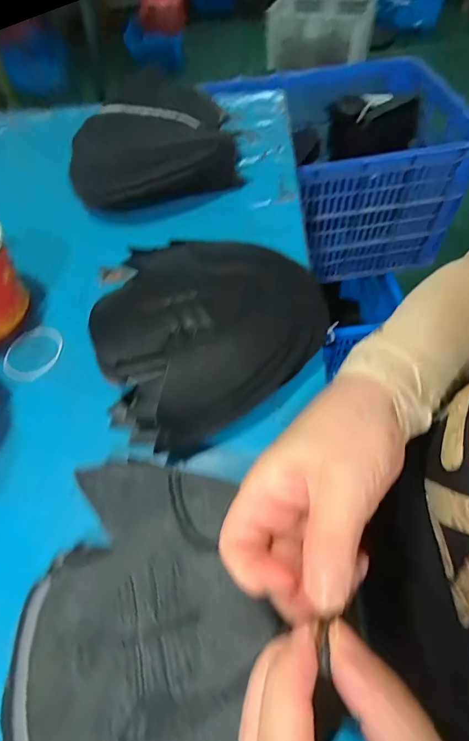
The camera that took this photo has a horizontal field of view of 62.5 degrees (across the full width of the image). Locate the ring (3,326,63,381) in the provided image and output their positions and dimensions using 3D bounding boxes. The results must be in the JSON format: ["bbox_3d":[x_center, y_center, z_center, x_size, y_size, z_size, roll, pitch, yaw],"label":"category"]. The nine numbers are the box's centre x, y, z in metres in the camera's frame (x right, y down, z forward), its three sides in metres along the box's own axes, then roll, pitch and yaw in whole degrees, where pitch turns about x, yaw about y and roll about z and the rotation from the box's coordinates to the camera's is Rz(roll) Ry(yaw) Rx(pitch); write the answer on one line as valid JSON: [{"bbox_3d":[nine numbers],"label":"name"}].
[{"bbox_3d":[-0.195,-0.017,0.376,0.047,0.009,0.062,17,59,16],"label":"ring"}]

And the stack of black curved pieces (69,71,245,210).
[{"bbox_3d":[-0.100,-0.287,0.494,0.206,0.079,0.165,-7,55,0],"label":"stack of black curved pieces"}]

